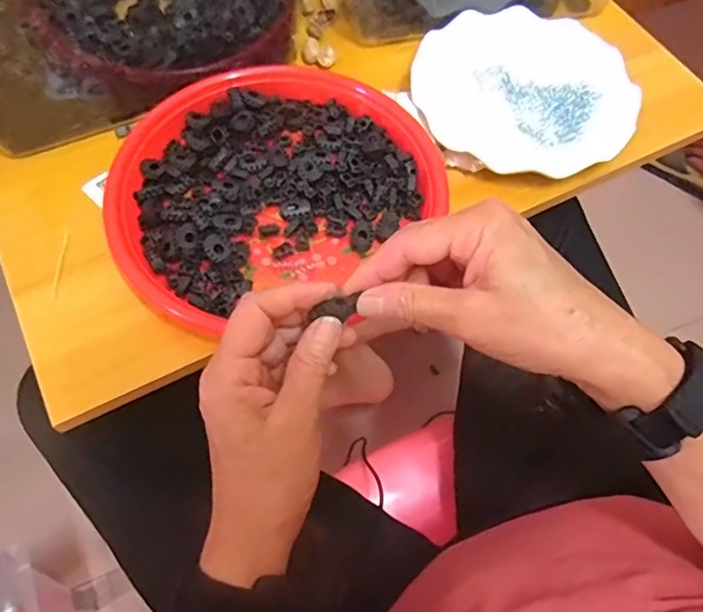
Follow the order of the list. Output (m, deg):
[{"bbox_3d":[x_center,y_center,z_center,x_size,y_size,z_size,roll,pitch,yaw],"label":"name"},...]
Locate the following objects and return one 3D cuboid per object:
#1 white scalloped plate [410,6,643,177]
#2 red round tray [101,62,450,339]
[{"bbox_3d":[0.144,-0.181,0.493,0.179,0.022,0.174,1,63,-2],"label":"white scalloped plate"},{"bbox_3d":[-0.057,-0.092,0.440,0.237,0.024,0.215,-9,64,-7],"label":"red round tray"}]

